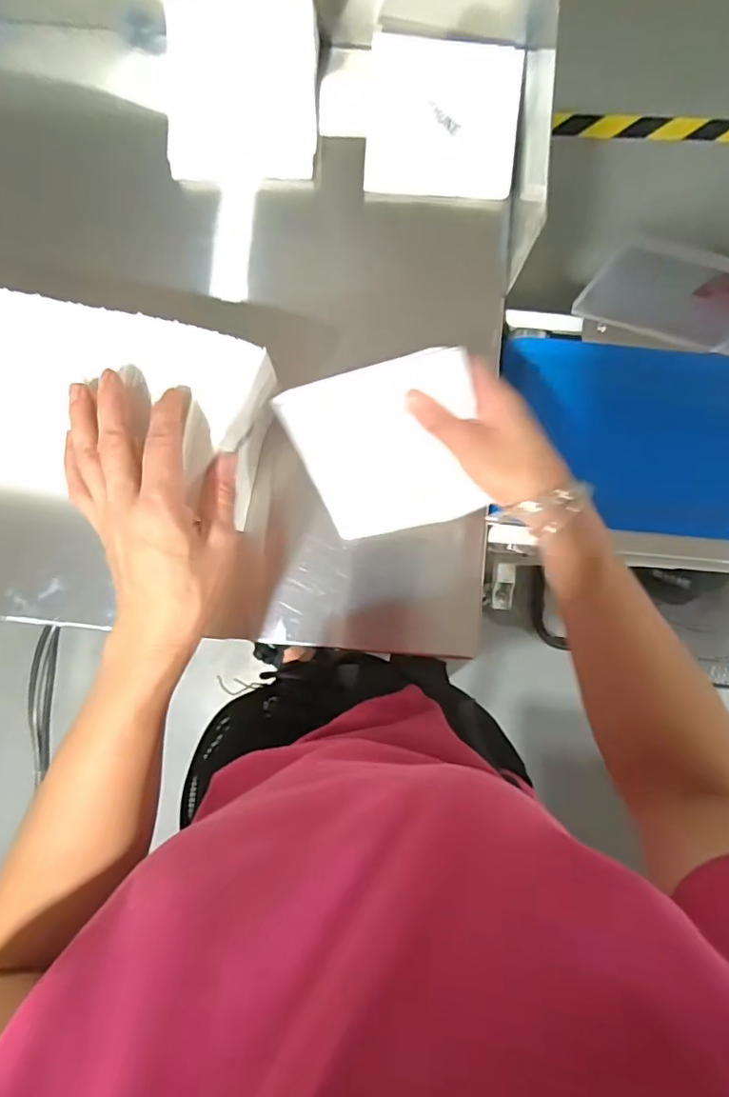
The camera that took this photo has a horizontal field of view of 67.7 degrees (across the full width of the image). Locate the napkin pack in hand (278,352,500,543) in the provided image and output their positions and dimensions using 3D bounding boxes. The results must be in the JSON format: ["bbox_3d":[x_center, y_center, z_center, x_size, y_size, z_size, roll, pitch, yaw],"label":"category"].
[{"bbox_3d":[0.019,-0.064,0.372,0.117,0.010,0.121,-14,122,11],"label":"napkin pack in hand"}]

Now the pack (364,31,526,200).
[{"bbox_3d":[0.064,-0.351,0.446,0.120,0.027,0.110,6,89,0],"label":"pack"}]

